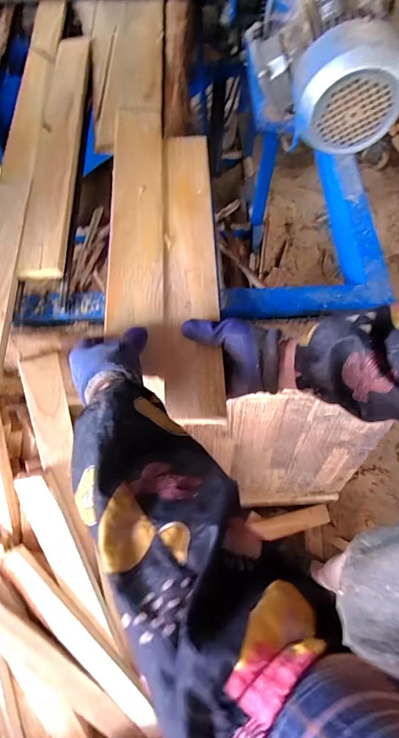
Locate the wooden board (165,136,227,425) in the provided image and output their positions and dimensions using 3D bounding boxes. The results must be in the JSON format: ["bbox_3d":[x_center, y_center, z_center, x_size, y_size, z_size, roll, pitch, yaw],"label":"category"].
[{"bbox_3d":[-0.012,-0.152,0.548,0.070,0.020,0.464,-2,66,0],"label":"wooden board"}]

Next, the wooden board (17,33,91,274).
[{"bbox_3d":[-0.228,-0.380,0.636,0.064,0.037,0.539,-2,65,0],"label":"wooden board"}]

